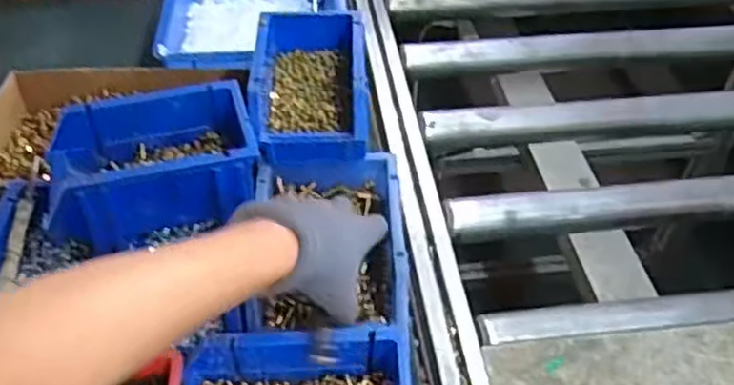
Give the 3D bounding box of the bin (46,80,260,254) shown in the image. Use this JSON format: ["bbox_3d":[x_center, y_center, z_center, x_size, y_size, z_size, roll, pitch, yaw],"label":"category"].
[{"bbox_3d":[-0.168,-0.028,0.533,0.151,0.053,0.098,-12,47,-13],"label":"bin"}]

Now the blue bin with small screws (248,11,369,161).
[{"bbox_3d":[-0.053,-0.107,0.628,0.096,0.060,0.171,-1,45,-3],"label":"blue bin with small screws"}]

